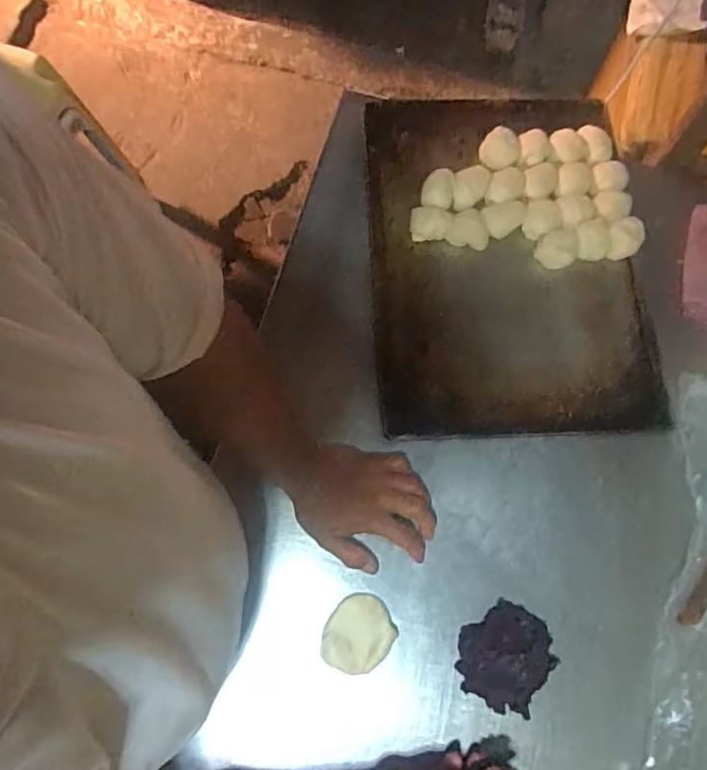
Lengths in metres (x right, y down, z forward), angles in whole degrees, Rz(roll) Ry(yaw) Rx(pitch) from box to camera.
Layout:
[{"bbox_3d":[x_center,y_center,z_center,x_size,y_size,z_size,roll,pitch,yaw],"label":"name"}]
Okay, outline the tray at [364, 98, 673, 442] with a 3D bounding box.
[{"bbox_3d":[0.187,-0.166,0.733,0.325,0.032,0.463,-2,73,-3],"label":"tray"}]

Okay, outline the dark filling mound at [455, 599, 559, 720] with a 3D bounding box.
[{"bbox_3d":[0.153,0.271,0.596,0.084,0.018,0.096,40,76,10],"label":"dark filling mound"}]

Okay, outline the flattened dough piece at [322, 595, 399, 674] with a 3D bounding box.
[{"bbox_3d":[0.007,0.249,0.594,0.065,0.015,0.075,33,66,7],"label":"flattened dough piece"}]

